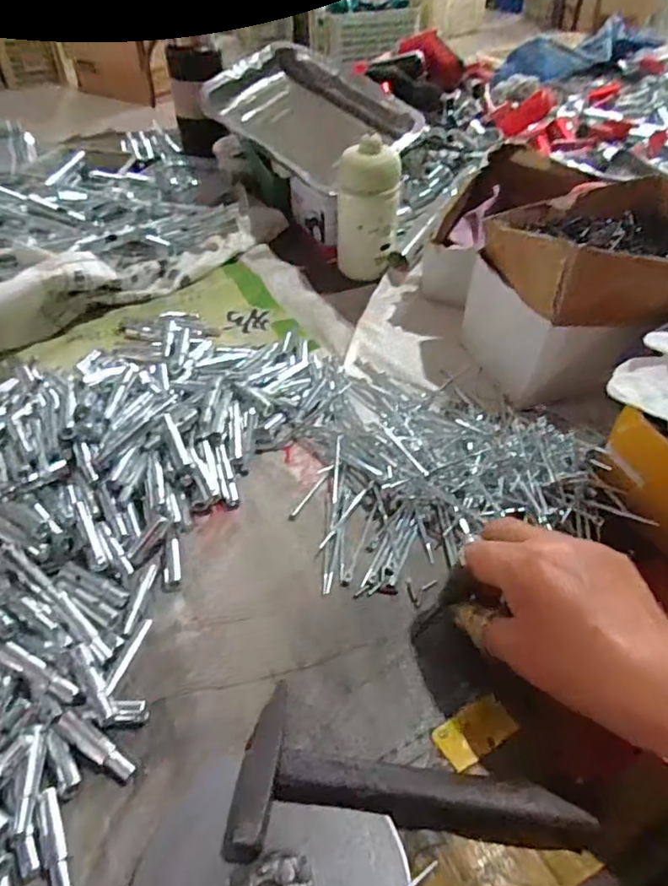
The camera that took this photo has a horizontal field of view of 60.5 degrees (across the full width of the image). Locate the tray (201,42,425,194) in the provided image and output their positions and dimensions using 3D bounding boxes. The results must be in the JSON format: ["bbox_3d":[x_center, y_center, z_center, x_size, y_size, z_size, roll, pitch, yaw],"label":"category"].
[{"bbox_3d":[-0.034,-0.417,0.740,0.190,0.056,0.253,-38,70,-19],"label":"tray"}]

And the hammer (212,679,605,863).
[{"bbox_3d":[0.037,0.171,0.299,0.175,0.025,0.070,0,46,-1],"label":"hammer"}]

